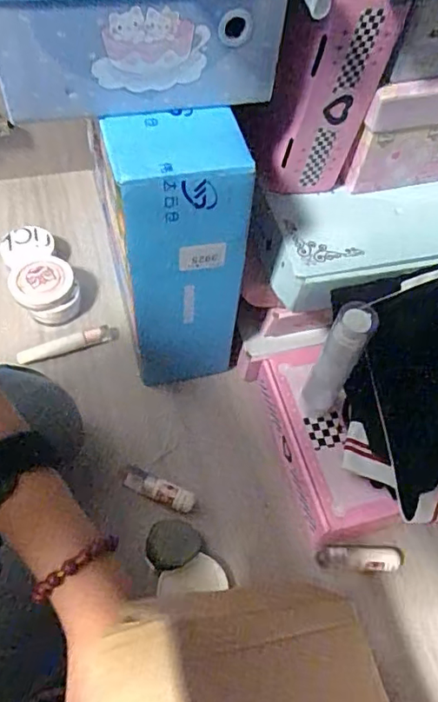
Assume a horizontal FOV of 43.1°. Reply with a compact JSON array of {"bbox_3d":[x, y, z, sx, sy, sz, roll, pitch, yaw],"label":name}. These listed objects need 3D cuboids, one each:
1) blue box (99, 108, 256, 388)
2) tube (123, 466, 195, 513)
[{"bbox_3d":[-0.036,-0.072,0.526,0.102,0.291,0.078,-12,59,-11],"label":"blue box"},{"bbox_3d":[-0.060,0.139,0.552,0.073,0.016,0.021,21,58,10],"label":"tube"}]

